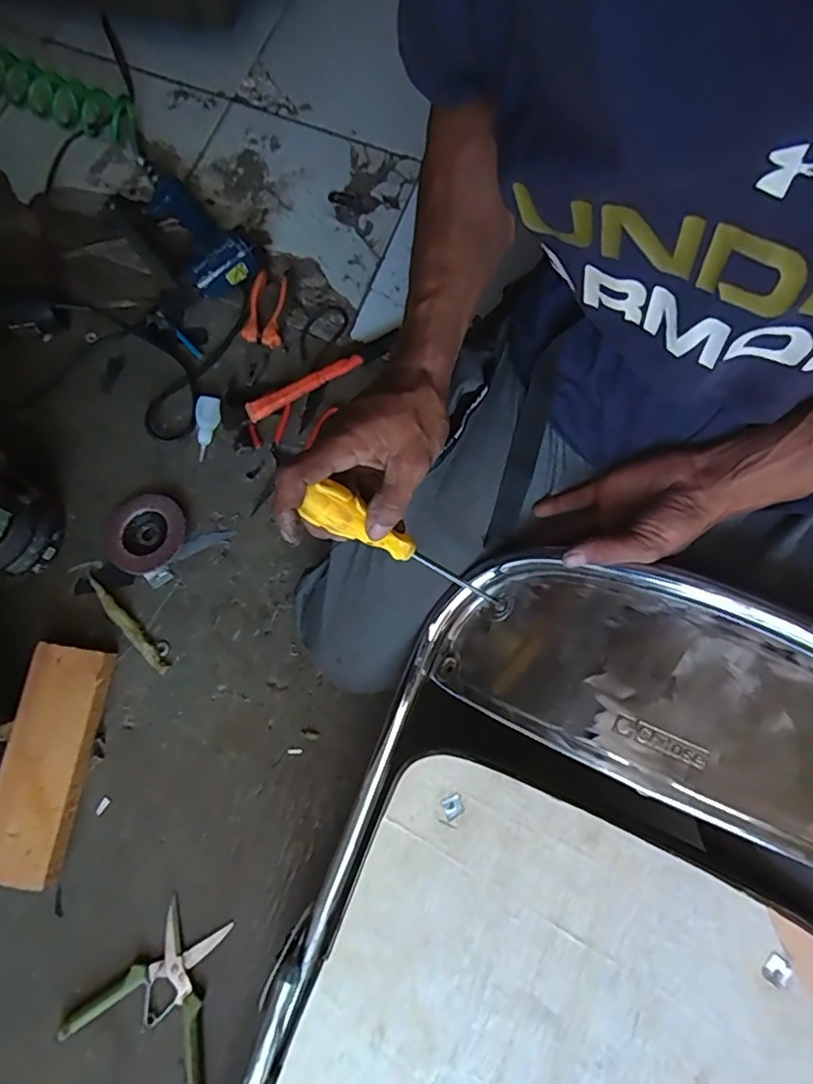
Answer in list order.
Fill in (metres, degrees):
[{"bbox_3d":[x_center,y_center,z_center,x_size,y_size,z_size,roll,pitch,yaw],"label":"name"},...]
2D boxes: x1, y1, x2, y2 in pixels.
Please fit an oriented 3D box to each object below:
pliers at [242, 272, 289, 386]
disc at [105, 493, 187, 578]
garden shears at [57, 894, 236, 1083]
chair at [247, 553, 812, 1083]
[{"bbox_3d":[-0.186,-0.276,0.754,0.044,0.021,0.150,8,76,1],"label":"pliers"},{"bbox_3d":[-0.308,-0.012,0.686,0.090,0.017,0.096,0,76,-1],"label":"disc"},{"bbox_3d":[-0.242,0.449,0.582,0.149,0.022,0.147,23,77,5],"label":"garden shears"},{"bbox_3d":[0.074,0.474,0.437,0.403,0.079,0.928,18,88,20],"label":"chair"}]

